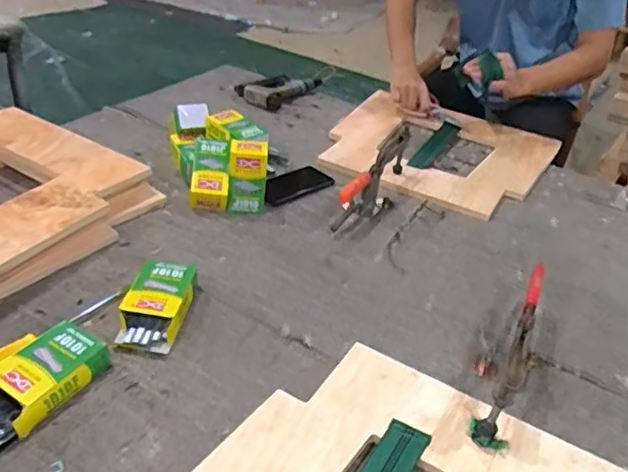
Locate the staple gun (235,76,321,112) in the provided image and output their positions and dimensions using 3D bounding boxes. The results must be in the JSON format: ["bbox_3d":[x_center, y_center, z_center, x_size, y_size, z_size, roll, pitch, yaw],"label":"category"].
[{"bbox_3d":[-0.098,-0.398,1.544,0.148,0.046,0.236,24,37,24],"label":"staple gun"}]

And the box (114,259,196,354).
[{"bbox_3d":[-0.213,0.090,0.791,0.081,0.039,0.142,10,34,5],"label":"box"}]

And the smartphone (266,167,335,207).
[{"bbox_3d":[-0.037,-0.100,1.127,0.165,0.007,0.088,-23,44,-37],"label":"smartphone"}]

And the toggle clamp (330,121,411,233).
[{"bbox_3d":[0.117,-0.100,1.082,0.045,0.119,0.264,22,50,22],"label":"toggle clamp"}]

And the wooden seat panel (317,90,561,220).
[{"bbox_3d":[0.278,-0.205,1.332,0.472,0.026,0.469,22,36,21],"label":"wooden seat panel"}]

